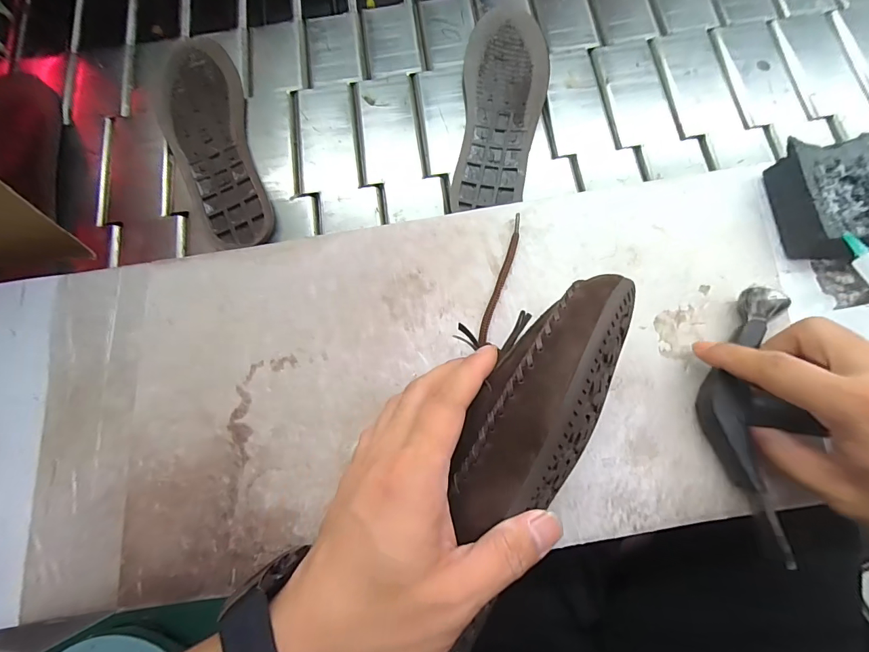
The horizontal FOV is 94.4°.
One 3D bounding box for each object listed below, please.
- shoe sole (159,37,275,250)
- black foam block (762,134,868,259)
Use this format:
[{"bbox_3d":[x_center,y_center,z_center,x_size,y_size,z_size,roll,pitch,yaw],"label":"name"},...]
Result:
[{"bbox_3d":[-0.229,-0.191,0.412,0.083,0.012,0.264,-18,75,-3],"label":"shoe sole"},{"bbox_3d":[0.326,-0.092,0.295,0.125,0.036,0.089,-3,76,3],"label":"black foam block"}]

